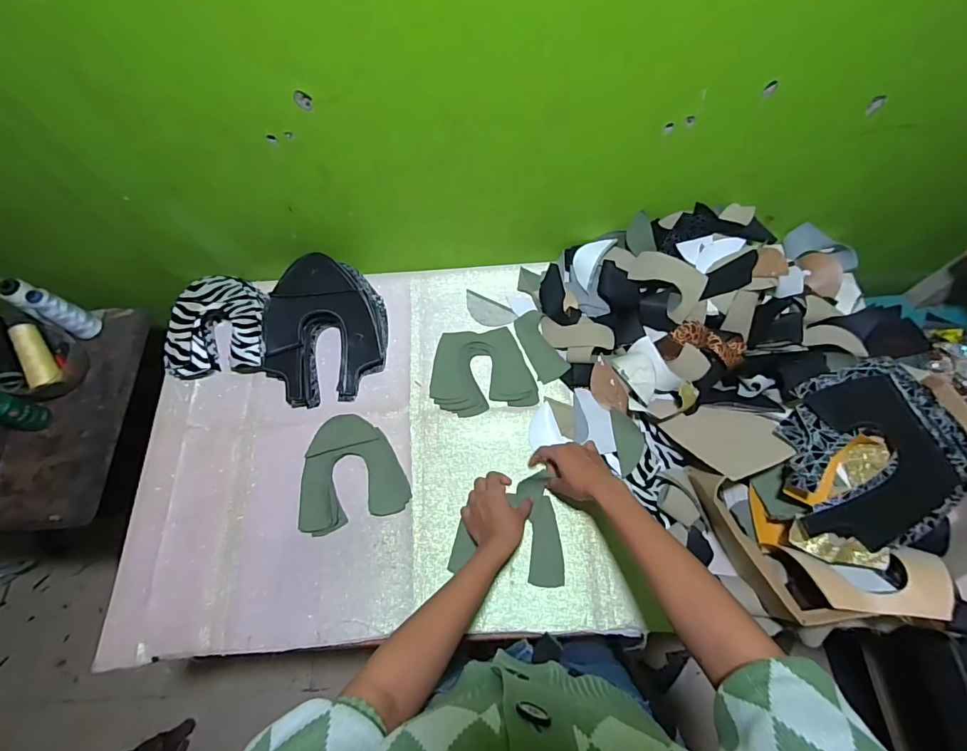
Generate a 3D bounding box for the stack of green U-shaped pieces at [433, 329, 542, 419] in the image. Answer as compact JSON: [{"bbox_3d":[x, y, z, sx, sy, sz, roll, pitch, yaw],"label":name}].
[{"bbox_3d":[-0.002,-0.009,0.732,0.166,0.018,0.138,-6,67,0],"label":"stack of green U-shaped pieces"}]

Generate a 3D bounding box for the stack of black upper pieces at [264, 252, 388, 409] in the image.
[{"bbox_3d":[-0.267,-0.081,0.737,0.194,0.097,0.242,-1,67,2],"label":"stack of black upper pieces"}]

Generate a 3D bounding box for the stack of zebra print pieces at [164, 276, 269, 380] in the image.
[{"bbox_3d":[-0.450,-0.080,0.757,0.169,0.076,0.163,-5,67,0],"label":"stack of zebra print pieces"}]

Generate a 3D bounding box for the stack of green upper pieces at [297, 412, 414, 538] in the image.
[{"bbox_3d":[-0.207,0.144,0.682,0.159,0.021,0.160,-16,67,-5],"label":"stack of green upper pieces"}]

